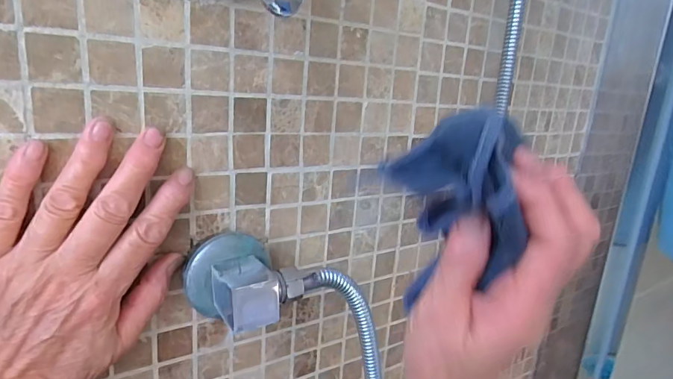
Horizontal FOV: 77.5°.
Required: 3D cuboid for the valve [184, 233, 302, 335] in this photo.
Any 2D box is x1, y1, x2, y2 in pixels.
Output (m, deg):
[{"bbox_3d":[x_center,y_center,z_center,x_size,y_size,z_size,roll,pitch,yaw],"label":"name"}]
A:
[{"bbox_3d":[-0.062,0.062,0.281,0.062,0.048,0.065,-10,21,-41],"label":"valve"}]

